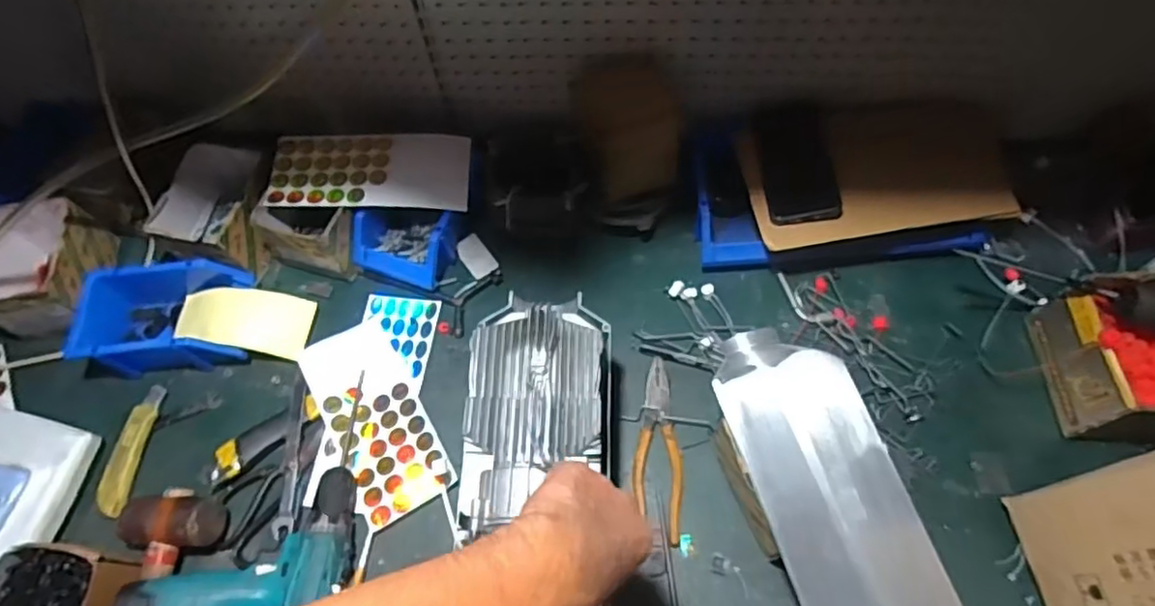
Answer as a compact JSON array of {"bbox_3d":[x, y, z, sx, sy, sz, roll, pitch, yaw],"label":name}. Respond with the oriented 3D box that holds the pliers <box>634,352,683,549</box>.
[{"bbox_3d":[0.090,0.156,0.707,0.051,0.010,0.195,4,63,5],"label":"pliers"}]

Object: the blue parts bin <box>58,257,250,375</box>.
[{"bbox_3d":[-0.490,0.010,0.772,0.174,0.070,0.133,-3,62,2],"label":"blue parts bin"}]

